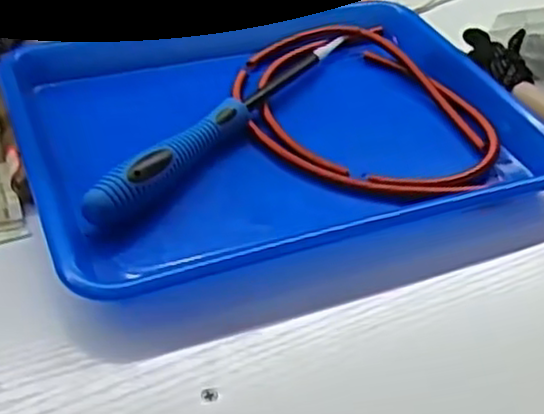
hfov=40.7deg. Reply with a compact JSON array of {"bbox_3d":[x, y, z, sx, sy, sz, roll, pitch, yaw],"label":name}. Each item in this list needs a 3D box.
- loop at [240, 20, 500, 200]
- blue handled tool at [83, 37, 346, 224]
[{"bbox_3d":[0.058,-0.074,0.530,0.156,0.018,0.204,-17,47,-25],"label":"loop"},{"bbox_3d":[-0.025,-0.065,0.496,0.023,0.033,0.267,27,45,20],"label":"blue handled tool"}]

